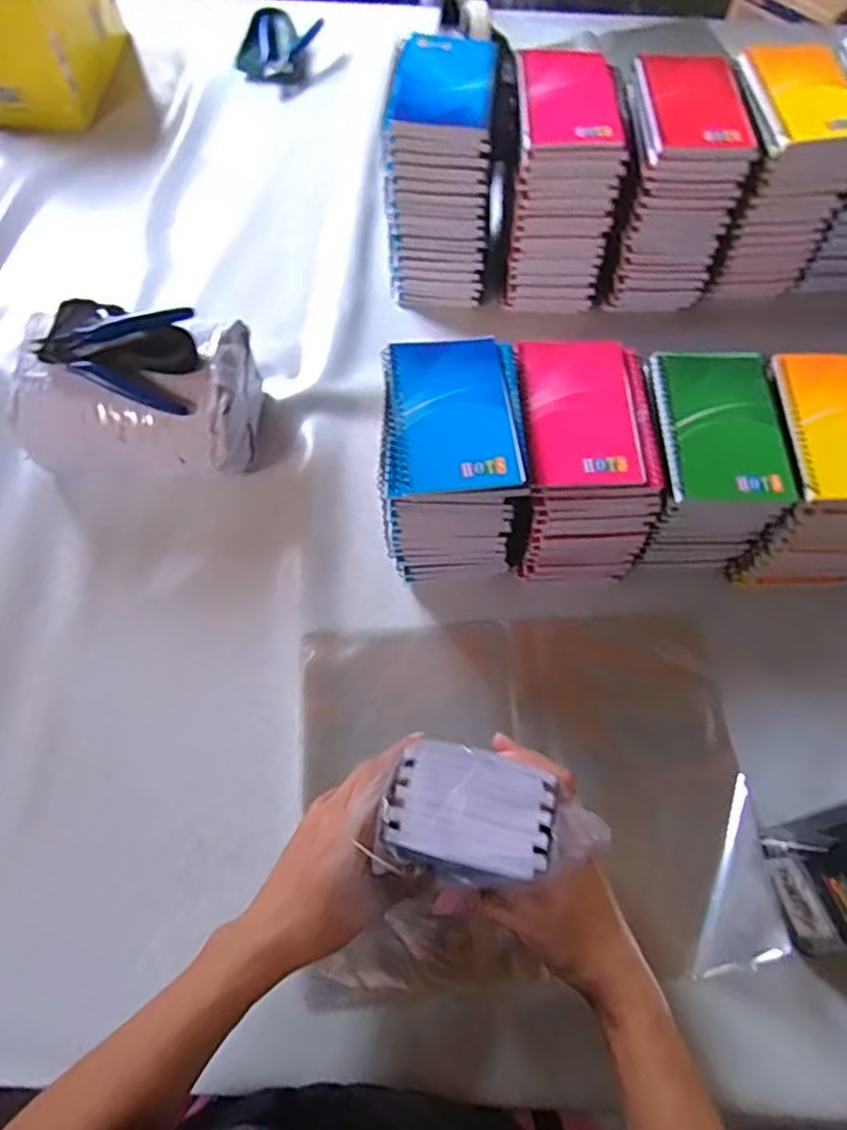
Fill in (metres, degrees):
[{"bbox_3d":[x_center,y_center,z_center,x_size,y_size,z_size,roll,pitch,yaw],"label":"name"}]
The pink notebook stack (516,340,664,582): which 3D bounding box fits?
[{"bbox_3d":[0.122,-0.082,0.534,0.095,0.131,0.152,-1,65,0],"label":"pink notebook stack"}]

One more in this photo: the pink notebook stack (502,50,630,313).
[{"bbox_3d":[0.132,-0.375,0.651,0.098,0.171,0.143,0,65,0],"label":"pink notebook stack"}]

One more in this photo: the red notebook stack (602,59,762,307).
[{"bbox_3d":[0.230,-0.363,0.636,0.097,0.164,0.146,-8,66,-4],"label":"red notebook stack"}]

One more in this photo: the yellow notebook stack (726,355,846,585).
[{"bbox_3d":[0.315,-0.074,0.536,0.100,0.133,0.153,-1,66,-1],"label":"yellow notebook stack"}]

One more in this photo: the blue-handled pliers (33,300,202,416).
[{"bbox_3d":[-0.242,-0.173,0.524,0.122,0.034,0.075,10,68,2],"label":"blue-handled pliers"}]

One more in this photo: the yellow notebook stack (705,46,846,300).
[{"bbox_3d":[0.344,-0.395,0.665,0.105,0.178,0.147,-7,66,-3],"label":"yellow notebook stack"}]

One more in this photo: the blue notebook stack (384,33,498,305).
[{"bbox_3d":[0.014,-0.376,0.643,0.092,0.173,0.145,1,65,0],"label":"blue notebook stack"}]

